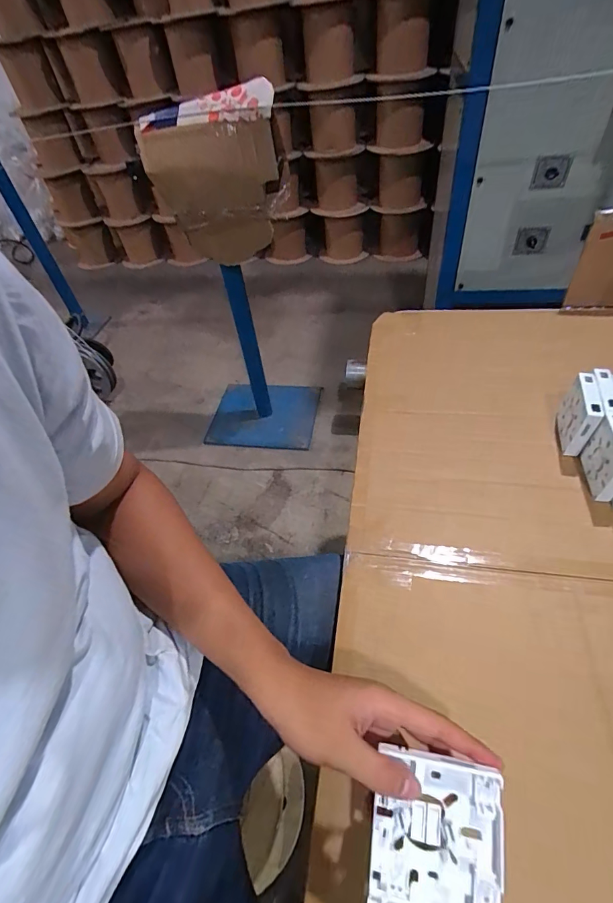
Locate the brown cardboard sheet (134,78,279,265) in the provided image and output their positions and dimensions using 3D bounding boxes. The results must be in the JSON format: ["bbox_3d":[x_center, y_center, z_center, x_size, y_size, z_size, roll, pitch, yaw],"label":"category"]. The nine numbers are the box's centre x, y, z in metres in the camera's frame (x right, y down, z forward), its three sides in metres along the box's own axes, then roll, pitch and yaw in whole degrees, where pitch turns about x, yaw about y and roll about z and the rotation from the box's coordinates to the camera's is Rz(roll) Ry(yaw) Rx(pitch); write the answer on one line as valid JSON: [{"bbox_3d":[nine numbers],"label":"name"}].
[{"bbox_3d":[-0.230,-0.676,1.062,0.333,0.356,0.096,-4,49,5],"label":"brown cardboard sheet"}]

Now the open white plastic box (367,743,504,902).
[{"bbox_3d":[0.084,0.278,0.261,0.085,0.068,0.134,9,51,13],"label":"open white plastic box"}]

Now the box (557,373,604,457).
[{"bbox_3d":[0.390,-0.050,0.594,0.023,0.094,0.084,7,51,14],"label":"box"}]

